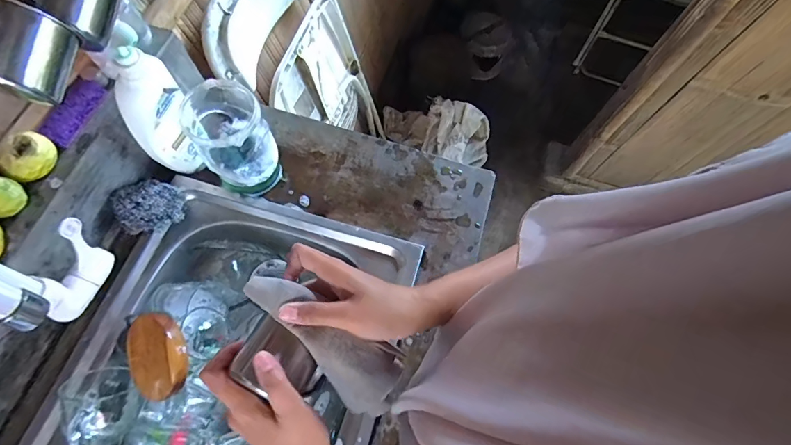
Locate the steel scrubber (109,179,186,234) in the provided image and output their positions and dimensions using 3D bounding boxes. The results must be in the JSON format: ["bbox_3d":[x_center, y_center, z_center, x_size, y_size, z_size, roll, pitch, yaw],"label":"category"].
[{"bbox_3d":[-0.356,-0.029,0.577,0.078,0.035,0.087,-23,69,-11],"label":"steel scrubber"}]

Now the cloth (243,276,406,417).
[{"bbox_3d":[-0.058,0.100,0.345,0.160,0.028,0.059,44,70,-11],"label":"cloth"}]

